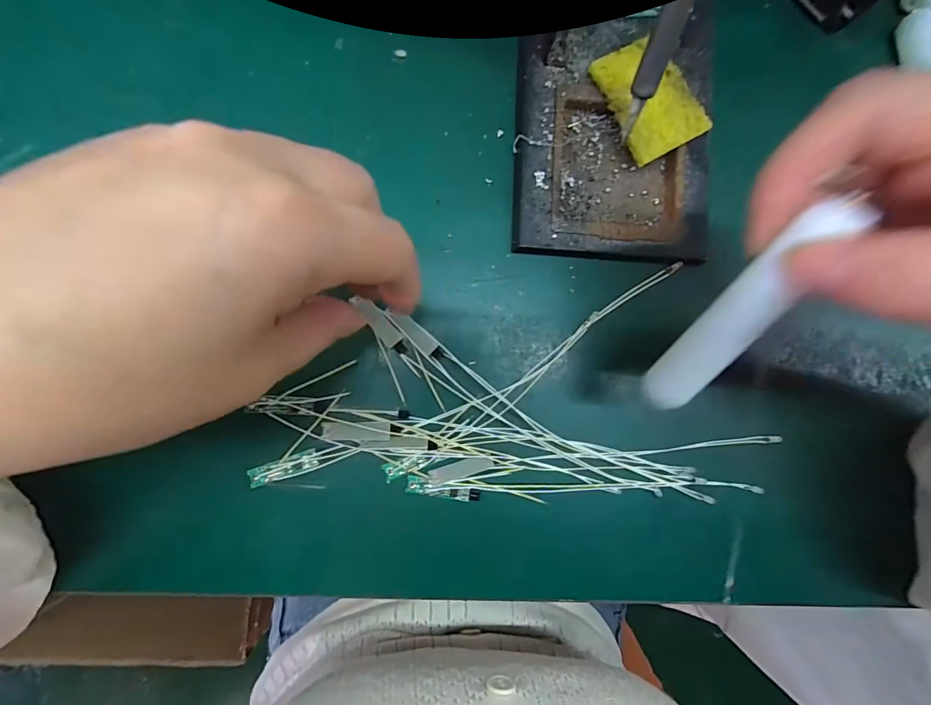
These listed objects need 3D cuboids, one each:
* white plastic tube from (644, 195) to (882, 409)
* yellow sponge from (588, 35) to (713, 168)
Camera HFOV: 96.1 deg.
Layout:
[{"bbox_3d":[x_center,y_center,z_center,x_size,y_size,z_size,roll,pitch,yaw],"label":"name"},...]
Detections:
[{"bbox_3d":[0.096,-0.010,0.149,0.016,0.094,0.017,14,44,-6],"label":"white plastic tube"},{"bbox_3d":[0.093,-0.127,0.208,0.040,0.006,0.055,-30,97,-1],"label":"yellow sponge"}]

